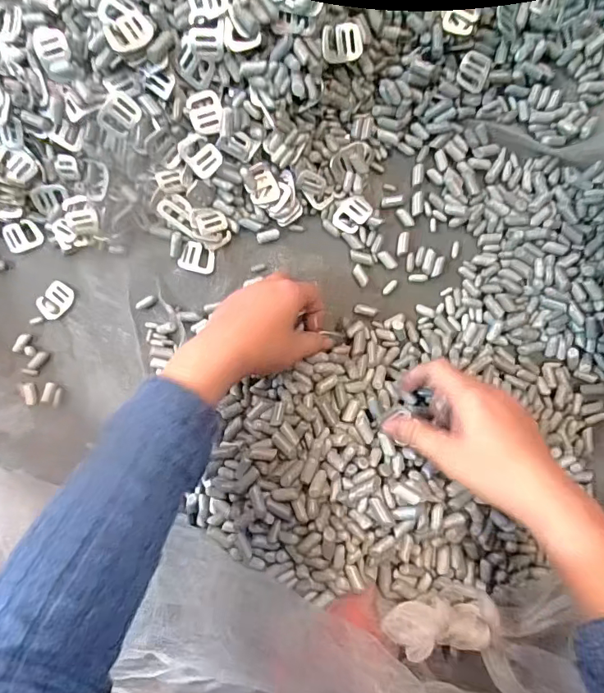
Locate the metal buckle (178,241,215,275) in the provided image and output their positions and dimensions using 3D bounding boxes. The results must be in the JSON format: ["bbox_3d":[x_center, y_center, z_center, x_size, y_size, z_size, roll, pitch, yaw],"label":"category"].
[{"bbox_3d":[-0.094,-0.079,0.419,0.031,0.004,0.025,23,90,0],"label":"metal buckle"}]

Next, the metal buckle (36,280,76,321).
[{"bbox_3d":[-0.228,-0.043,0.428,0.025,0.006,0.032,39,90,0],"label":"metal buckle"}]

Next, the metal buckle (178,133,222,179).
[{"bbox_3d":[-0.084,-0.159,0.384,0.027,0.005,0.034,-38,110,10],"label":"metal buckle"}]

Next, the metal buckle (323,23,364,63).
[{"bbox_3d":[0.032,-0.237,0.362,0.034,0.004,0.028,-15,104,-12],"label":"metal buckle"}]

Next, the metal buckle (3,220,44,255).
[{"bbox_3d":[-0.261,-0.102,0.432,0.033,0.005,0.026,-17,90,0],"label":"metal buckle"}]

